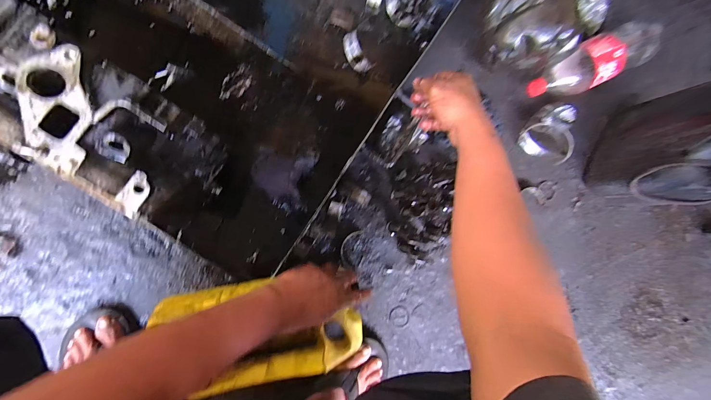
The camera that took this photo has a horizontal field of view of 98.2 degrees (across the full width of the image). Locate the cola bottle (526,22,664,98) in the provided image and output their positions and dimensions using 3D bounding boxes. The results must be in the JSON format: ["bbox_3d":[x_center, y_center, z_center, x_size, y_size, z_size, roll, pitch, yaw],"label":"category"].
[{"bbox_3d":[0.483,-0.279,0.612,0.286,0.079,0.090,-25,91,-10],"label":"cola bottle"}]

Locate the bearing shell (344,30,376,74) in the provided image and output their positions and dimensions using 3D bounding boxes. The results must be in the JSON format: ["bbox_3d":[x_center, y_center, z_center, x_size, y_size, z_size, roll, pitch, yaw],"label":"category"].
[{"bbox_3d":[0.003,-0.275,0.577,0.034,0.026,0.070,-33,107,-10],"label":"bearing shell"}]

